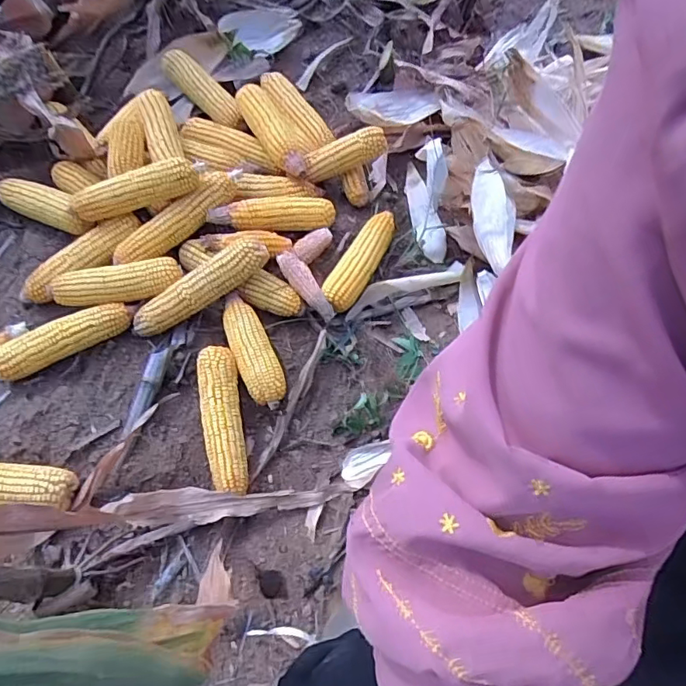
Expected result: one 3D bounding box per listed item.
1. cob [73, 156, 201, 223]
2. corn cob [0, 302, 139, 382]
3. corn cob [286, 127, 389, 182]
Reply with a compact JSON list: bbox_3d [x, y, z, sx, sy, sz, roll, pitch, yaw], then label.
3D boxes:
[{"bbox_3d":[-0.316,-0.234,0.781,0.199,0.054,0.048,-16,66,6],"label":"cob"},{"bbox_3d":[-0.405,-0.005,0.754,0.207,0.058,0.057,-24,66,-11],"label":"corn cob"},{"bbox_3d":[-0.011,-0.313,0.861,0.166,0.050,0.045,-17,66,5],"label":"corn cob"}]

